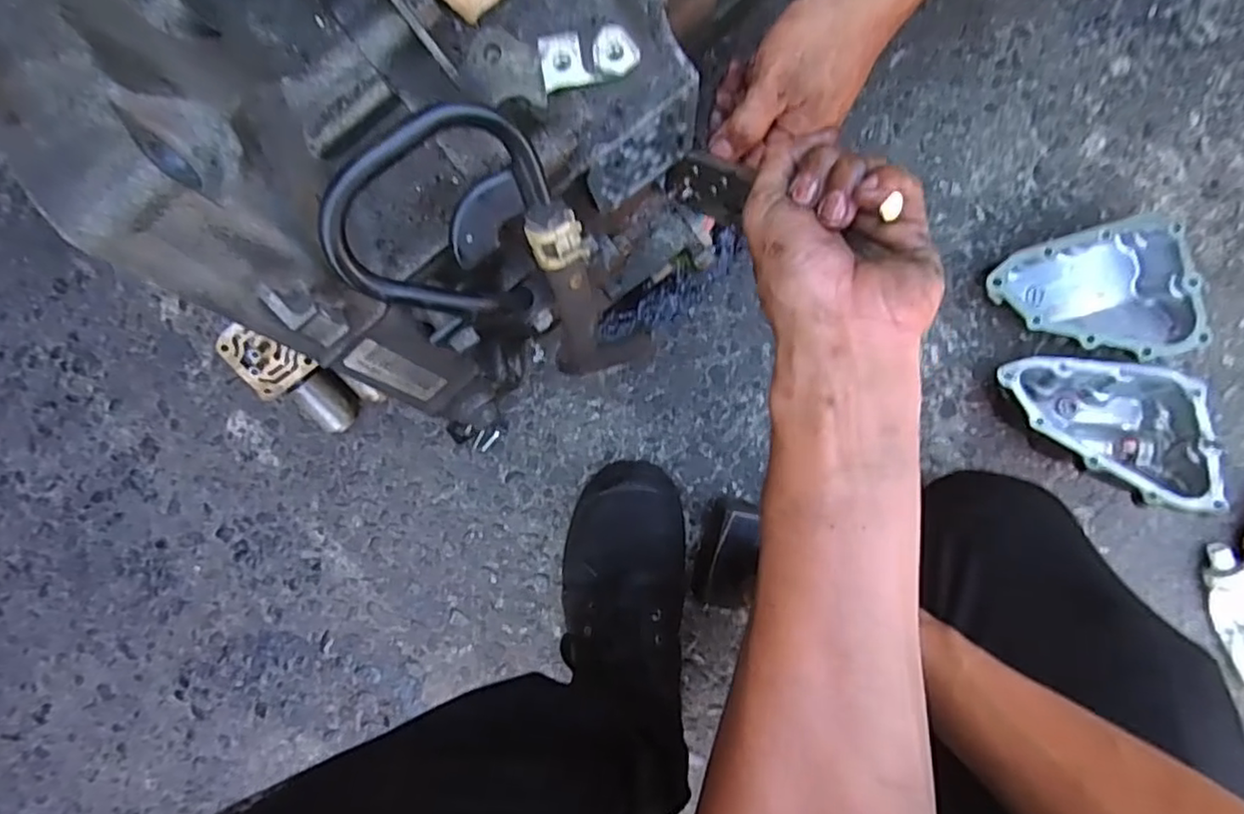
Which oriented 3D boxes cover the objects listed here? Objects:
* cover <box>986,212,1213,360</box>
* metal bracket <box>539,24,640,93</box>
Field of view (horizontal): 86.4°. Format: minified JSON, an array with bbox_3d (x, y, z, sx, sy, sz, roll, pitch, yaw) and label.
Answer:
[{"bbox_3d":[0.381,-0.094,0.550,0.161,0.053,0.109,-5,96,5],"label":"cover"},{"bbox_3d":[-0.013,-0.135,0.254,0.036,0.004,0.020,-10,93,5],"label":"metal bracket"}]

